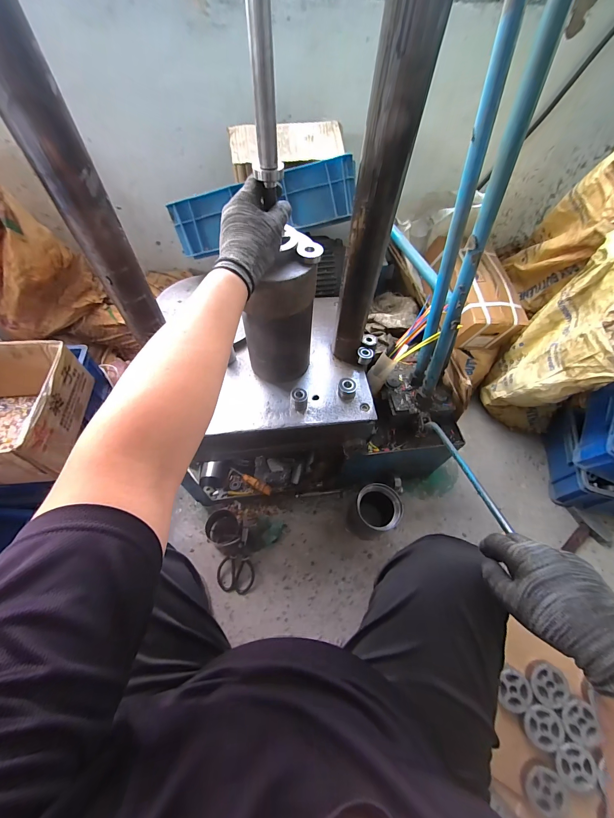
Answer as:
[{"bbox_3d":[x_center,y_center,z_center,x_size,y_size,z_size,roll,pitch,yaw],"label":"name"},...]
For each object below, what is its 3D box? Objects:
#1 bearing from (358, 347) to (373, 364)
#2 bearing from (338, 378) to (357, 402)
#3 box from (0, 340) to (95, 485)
[{"bbox_3d":[0.129,-0.118,0.672,0.032,0.022,0.033,1,58,-2],"label":"bearing"},{"bbox_3d":[0.083,-0.040,0.628,0.038,0.030,0.038,12,58,5],"label":"bearing"},{"bbox_3d":[-0.706,0.007,0.676,0.314,0.140,0.305,-5,58,-5],"label":"box"}]

